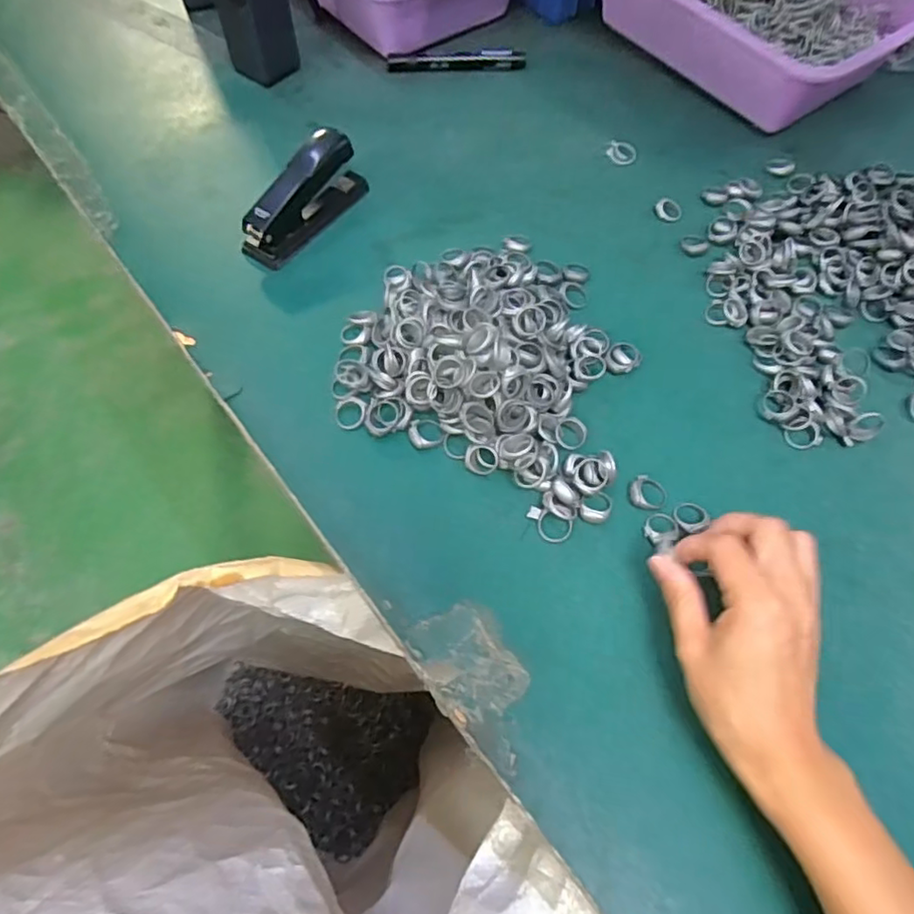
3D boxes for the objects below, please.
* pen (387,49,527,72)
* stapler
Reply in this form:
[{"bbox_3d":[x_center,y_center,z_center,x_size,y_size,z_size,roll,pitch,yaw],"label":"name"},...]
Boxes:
[{"bbox_3d":[0.000,-0.418,0.649,0.142,0.016,0.019,-1,59,-1],"label":"pen"},{"bbox_3d":[-0.129,-0.223,0.510,0.044,0.064,0.127,33,65,18],"label":"stapler"}]

